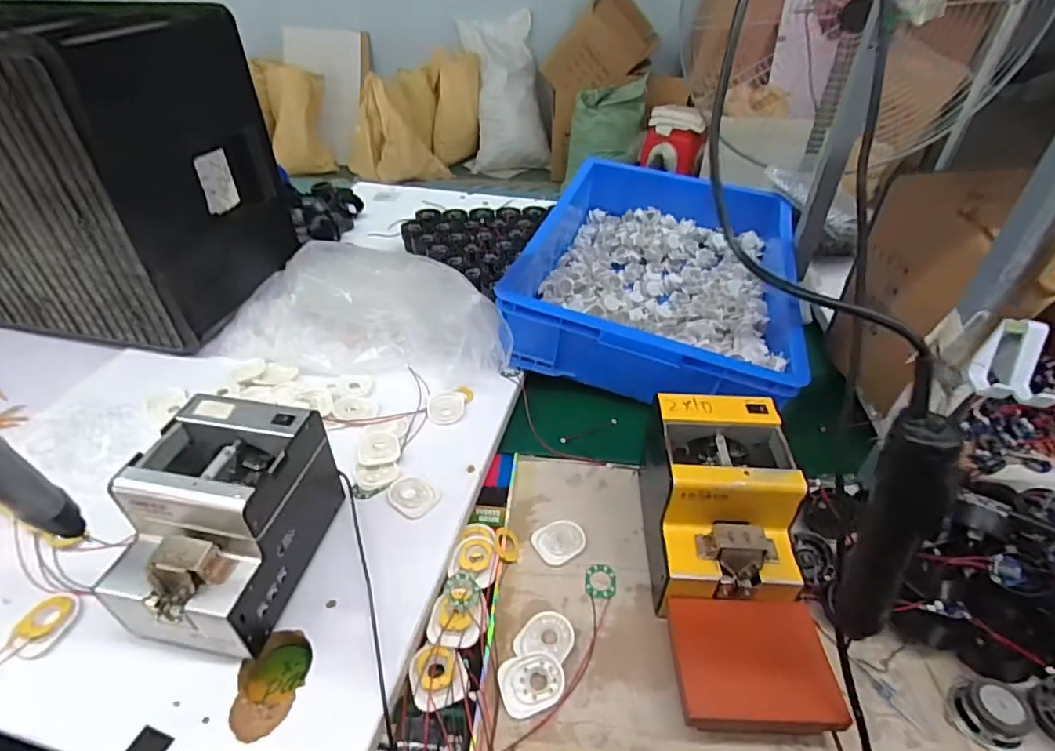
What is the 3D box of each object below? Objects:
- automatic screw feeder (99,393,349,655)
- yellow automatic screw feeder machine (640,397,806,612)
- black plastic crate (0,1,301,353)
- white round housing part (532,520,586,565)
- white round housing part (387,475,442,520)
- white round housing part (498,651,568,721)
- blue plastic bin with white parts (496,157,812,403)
[{"bbox_3d":[-0.282,0.135,0.519,0.129,0.149,0.180,7,40,8],"label":"automatic screw feeder"},{"bbox_3d":[0.194,0.130,0.564,0.122,0.138,0.171,2,39,1],"label":"yellow automatic screw feeder machine"},{"bbox_3d":[-0.690,-0.293,0.836,0.520,0.409,0.276,7,39,8],"label":"black plastic crate"},{"bbox_3d":[0.038,0.185,0.623,0.058,0.007,0.048,-23,45,-26],"label":"white round housing part"},{"bbox_3d":[-0.131,0.135,0.634,0.058,0.004,0.050,27,46,29],"label":"white round housing part"},{"bbox_3d":[0.004,0.278,0.501,0.057,0.007,0.049,-8,40,-11],"label":"white round housing part"},{"bbox_3d":[0.233,-0.193,0.951,0.406,0.121,0.595,11,40,13],"label":"blue plastic bin with white parts"}]

